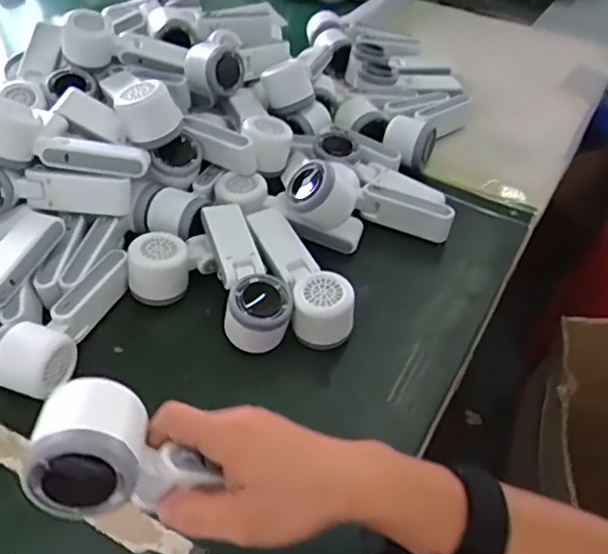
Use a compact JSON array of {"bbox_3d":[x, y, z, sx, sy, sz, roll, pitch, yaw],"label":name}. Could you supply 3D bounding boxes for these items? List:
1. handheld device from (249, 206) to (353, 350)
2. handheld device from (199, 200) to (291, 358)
[{"bbox_3d":[-0.007,0.000,0.620,0.055,0.050,0.164,-21,49,-18],"label":"handheld device"},{"bbox_3d":[-0.057,0.003,0.615,0.057,0.065,0.157,-12,47,-11],"label":"handheld device"}]

